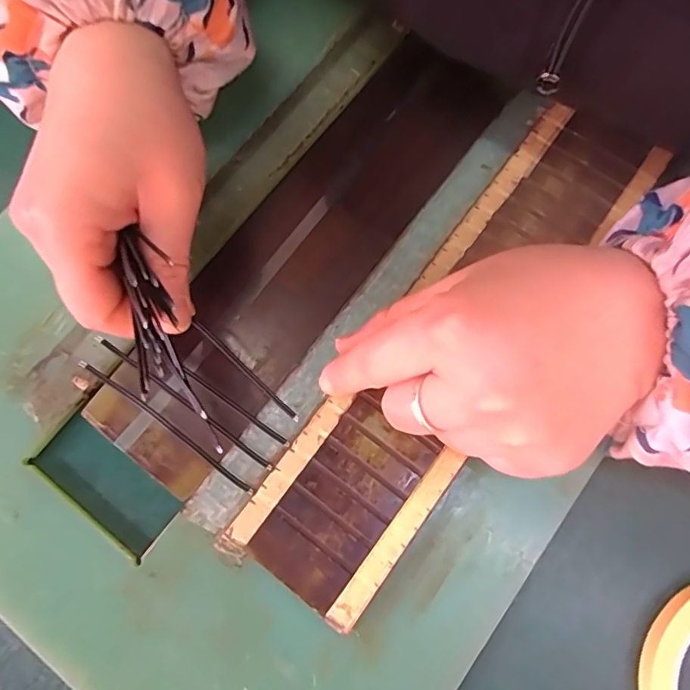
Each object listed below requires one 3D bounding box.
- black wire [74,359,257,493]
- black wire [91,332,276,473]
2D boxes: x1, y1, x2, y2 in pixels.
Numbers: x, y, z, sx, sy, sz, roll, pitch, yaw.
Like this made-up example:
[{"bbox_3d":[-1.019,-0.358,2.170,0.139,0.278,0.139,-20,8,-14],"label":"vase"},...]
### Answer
[{"bbox_3d":[-0.081,0.036,0.238,0.098,0.007,0.004,34,79,10],"label":"black wire"},{"bbox_3d":[-0.075,0.025,0.242,0.104,0.005,0.004,34,79,10],"label":"black wire"}]

